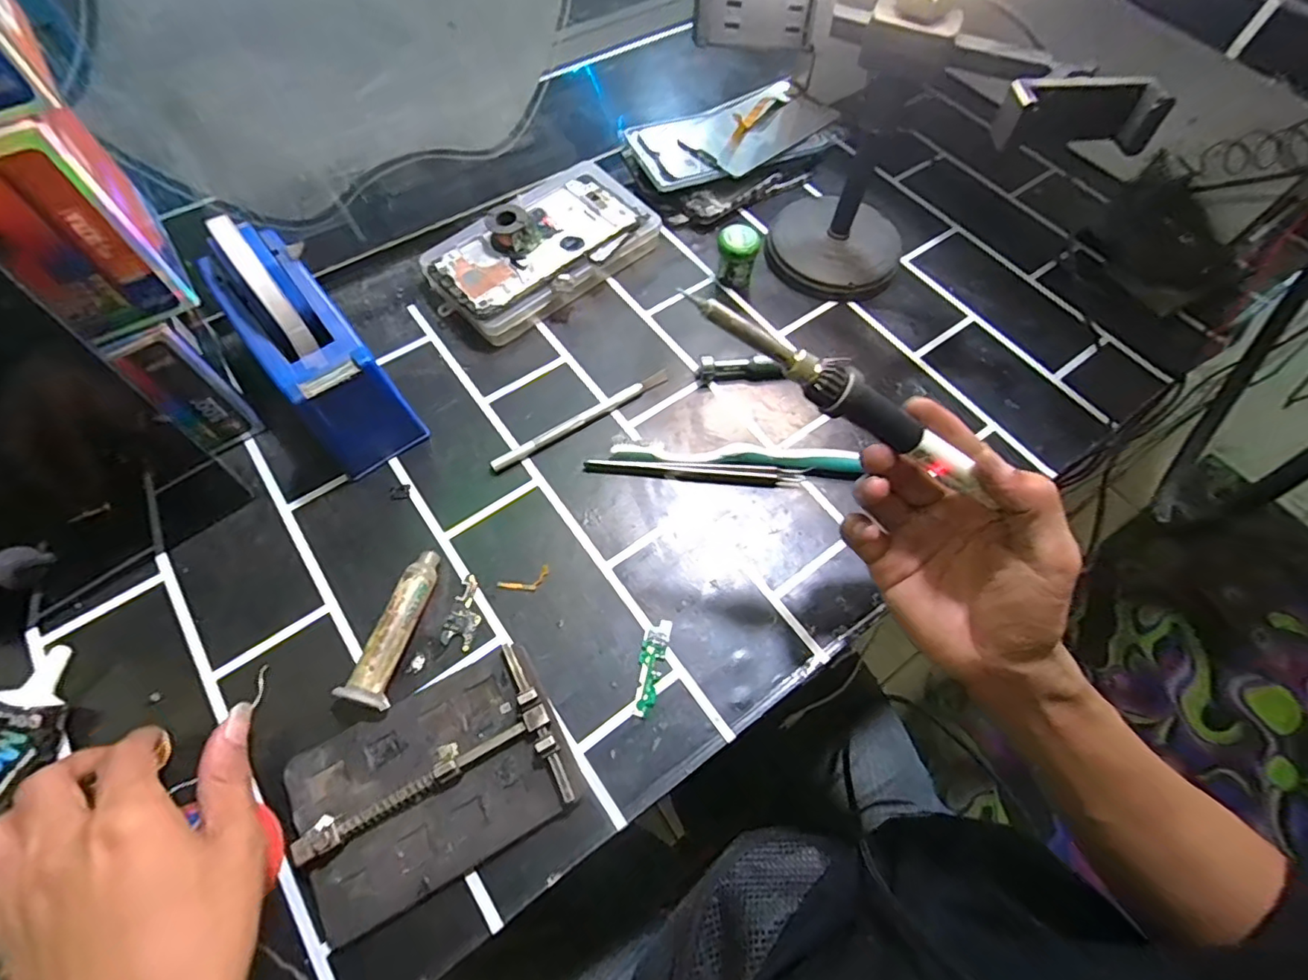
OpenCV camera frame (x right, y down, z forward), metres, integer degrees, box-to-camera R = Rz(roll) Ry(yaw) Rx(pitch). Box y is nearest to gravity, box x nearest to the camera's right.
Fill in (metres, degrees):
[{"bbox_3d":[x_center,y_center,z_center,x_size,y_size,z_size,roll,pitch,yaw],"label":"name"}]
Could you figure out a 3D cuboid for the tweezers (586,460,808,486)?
[{"bbox_3d":[0.027,-0.012,0.380,0.143,0.010,0.010,3,63,0],"label":"tweezers"}]

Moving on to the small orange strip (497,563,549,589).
[{"bbox_3d":[-0.077,0.055,0.347,0.031,0.004,0.012,-21,65,-12],"label":"small orange strip"}]

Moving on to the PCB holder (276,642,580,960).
[{"bbox_3d":[-0.110,0.145,0.292,0.127,0.024,0.087,-26,67,-14],"label":"PCB holder"}]

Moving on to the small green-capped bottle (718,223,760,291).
[{"bbox_3d":[0.063,-0.179,0.451,0.029,0.043,0.028,1,66,-2],"label":"small green-capped bottle"}]

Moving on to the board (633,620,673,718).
[{"bbox_3d":[-0.002,0.099,0.327,0.014,0.004,0.054,13,63,5],"label":"board"}]

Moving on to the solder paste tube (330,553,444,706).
[{"bbox_3d":[-0.140,0.075,0.324,0.023,0.025,0.085,17,64,7],"label":"solder paste tube"}]

